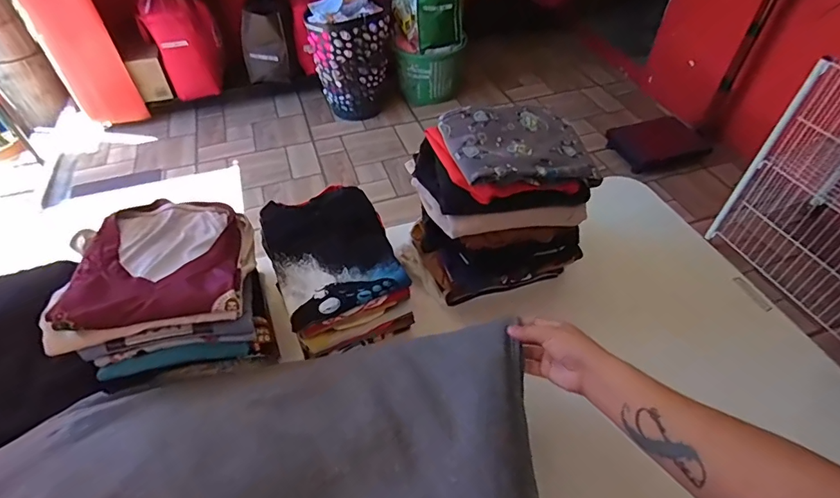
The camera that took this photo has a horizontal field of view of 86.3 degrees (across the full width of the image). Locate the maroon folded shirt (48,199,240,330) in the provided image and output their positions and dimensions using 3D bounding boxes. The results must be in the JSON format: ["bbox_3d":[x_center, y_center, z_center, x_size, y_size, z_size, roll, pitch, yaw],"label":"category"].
[{"bbox_3d":[-0.347,0.013,0.604,0.192,0.044,0.197,-9,48,-7],"label":"maroon folded shirt"}]

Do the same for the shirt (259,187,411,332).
[{"bbox_3d":[-0.136,-0.008,0.682,0.175,0.049,0.219,-19,50,-15],"label":"shirt"}]

